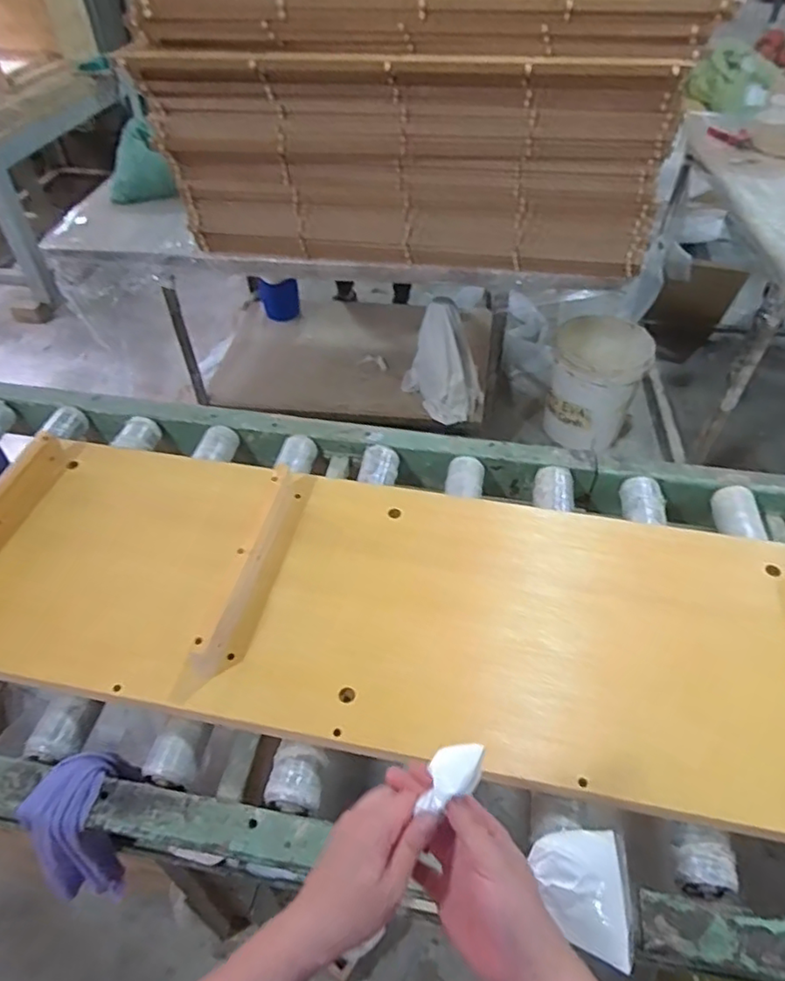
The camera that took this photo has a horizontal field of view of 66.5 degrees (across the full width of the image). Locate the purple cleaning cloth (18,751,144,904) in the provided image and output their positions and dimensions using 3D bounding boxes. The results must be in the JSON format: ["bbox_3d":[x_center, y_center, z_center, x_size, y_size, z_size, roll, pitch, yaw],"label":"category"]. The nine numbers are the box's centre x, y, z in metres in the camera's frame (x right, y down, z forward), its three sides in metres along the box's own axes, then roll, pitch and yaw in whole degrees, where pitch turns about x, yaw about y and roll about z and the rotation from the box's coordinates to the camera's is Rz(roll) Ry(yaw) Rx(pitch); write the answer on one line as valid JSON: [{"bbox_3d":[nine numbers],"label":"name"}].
[{"bbox_3d":[-0.351,0.386,0.697,0.087,0.144,0.137,14,49,12],"label":"purple cleaning cloth"}]

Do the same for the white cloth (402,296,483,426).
[{"bbox_3d":[0.166,-0.413,1.923,0.261,0.342,0.137,26,52,21],"label":"white cloth"}]

